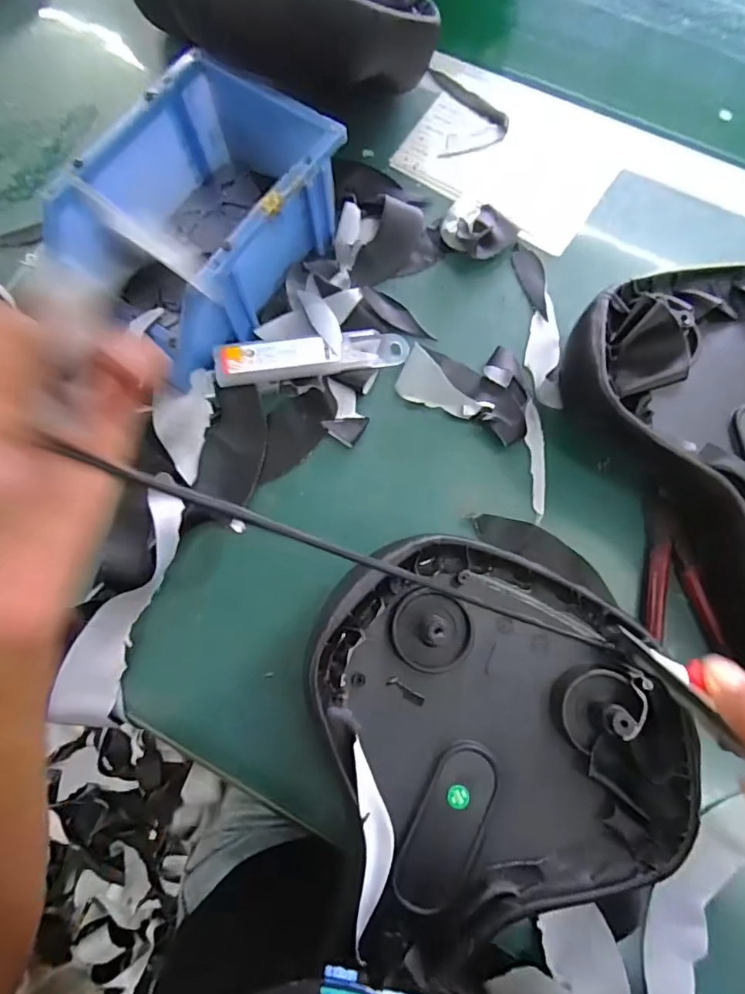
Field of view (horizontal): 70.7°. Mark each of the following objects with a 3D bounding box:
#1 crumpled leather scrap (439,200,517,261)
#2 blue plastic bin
[{"bbox_3d":[0.075,-0.189,0.374,0.048,0.014,0.041,34,77,9],"label":"crumpled leather scrap"},{"bbox_3d":[-0.113,-0.174,0.340,0.123,0.073,0.176,33,77,8],"label":"blue plastic bin"}]

